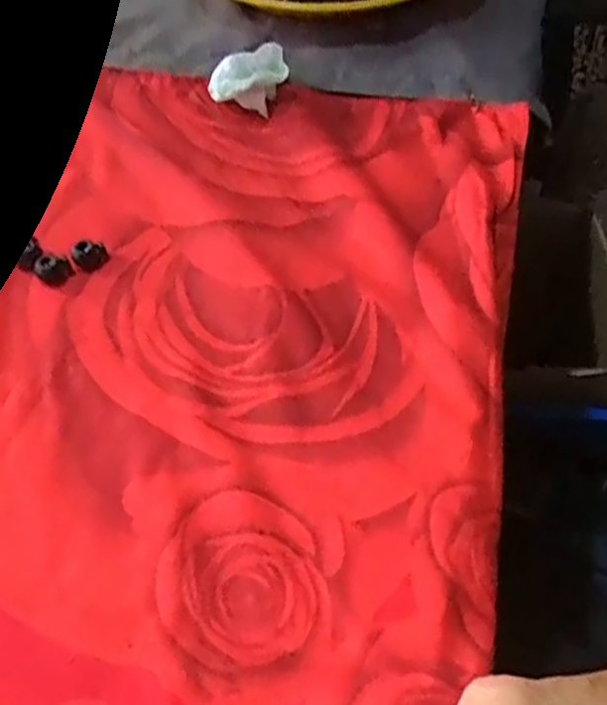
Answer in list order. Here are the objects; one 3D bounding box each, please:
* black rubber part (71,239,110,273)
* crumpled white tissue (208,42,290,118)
[{"bbox_3d":[-0.124,-0.057,0.425,0.020,0.012,0.016,-19,53,-14],"label":"black rubber part"},{"bbox_3d":[-0.037,-0.189,0.513,0.052,0.033,0.041,-18,53,-14],"label":"crumpled white tissue"}]

